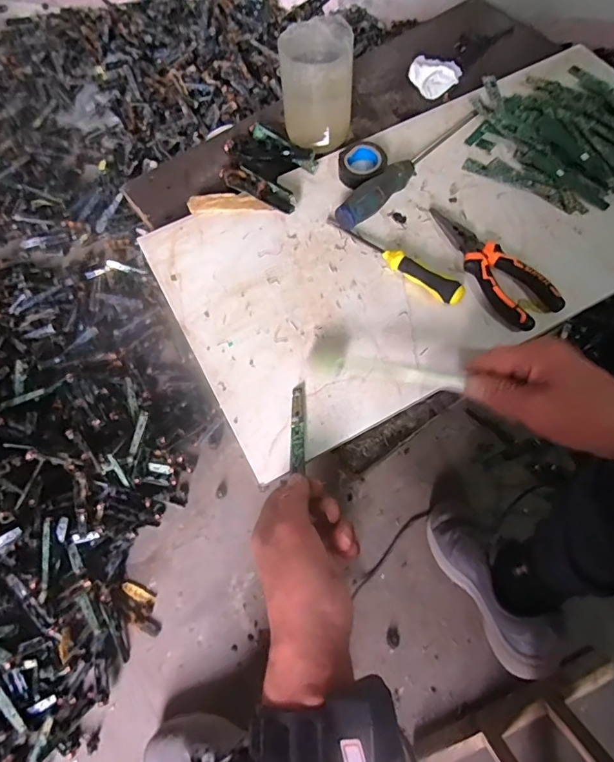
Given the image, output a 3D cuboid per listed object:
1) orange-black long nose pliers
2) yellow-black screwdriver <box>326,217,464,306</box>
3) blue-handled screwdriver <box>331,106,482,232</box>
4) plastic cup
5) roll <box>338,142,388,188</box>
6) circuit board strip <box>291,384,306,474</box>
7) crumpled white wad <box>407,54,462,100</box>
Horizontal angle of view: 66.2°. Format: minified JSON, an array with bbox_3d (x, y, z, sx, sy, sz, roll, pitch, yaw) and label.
[{"bbox_3d":[0.179,-0.118,0.464,0.053,0.015,0.155,-29,68,-12],"label":"orange-black long nose pliers"},{"bbox_3d":[0.083,-0.123,0.461,0.157,0.016,0.018,39,72,17],"label":"yellow-black screwdriver"},{"bbox_3d":[0.114,-0.240,0.514,0.029,0.032,0.233,37,71,17],"label":"blue-handled screwdriver"},{"bbox_3d":[0.011,-0.320,0.516,0.075,0.105,0.077,-1,65,1],"label":"plastic cup"},{"bbox_3d":[0.059,-0.233,0.514,0.051,0.026,0.057,7,65,5],"label":"roll"},{"bbox_3d":[-0.007,0.039,0.398,0.012,0.005,0.080,-1,63,1],"label":"circuit board strip"},{"bbox_3d":[0.161,-0.387,0.589,0.063,0.019,0.063,-1,65,1],"label":"crumpled white wad"}]

